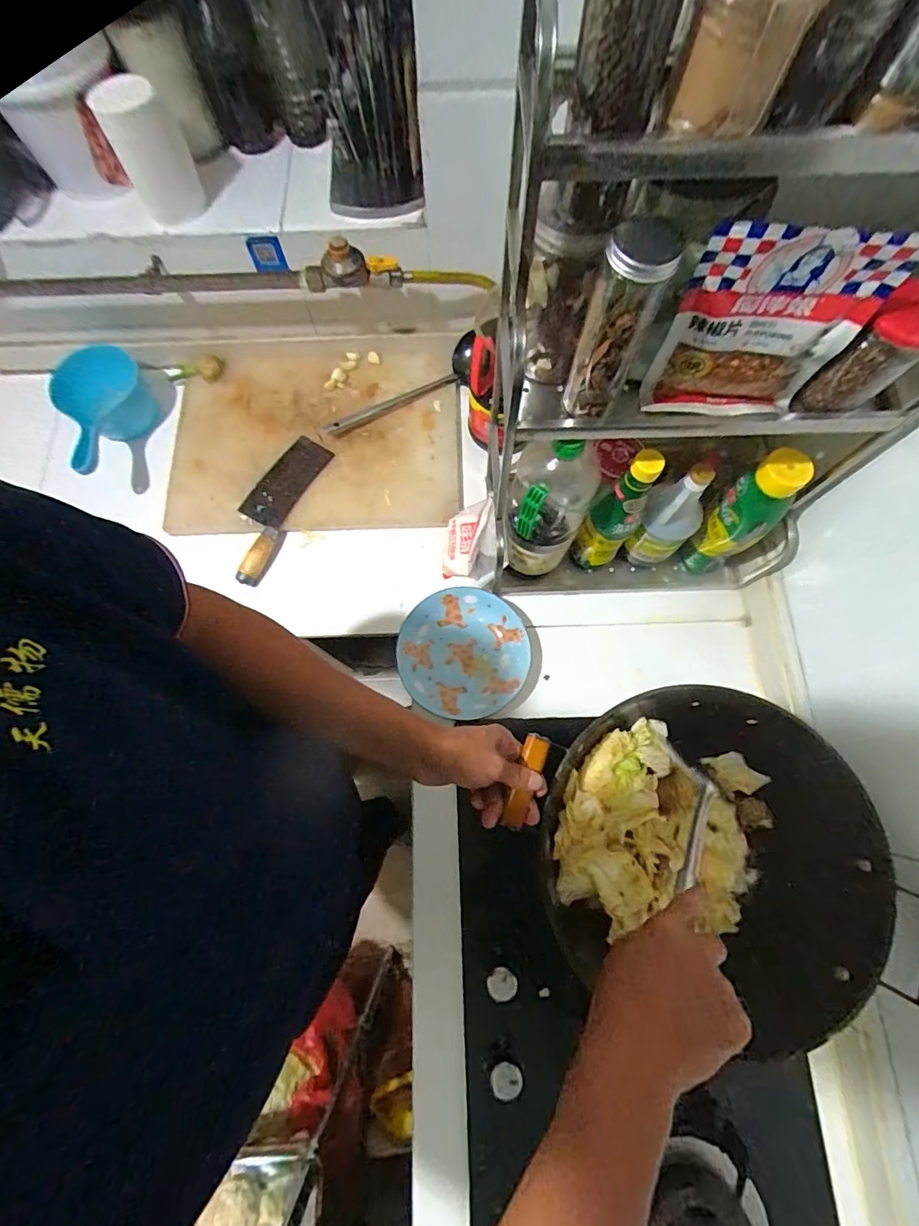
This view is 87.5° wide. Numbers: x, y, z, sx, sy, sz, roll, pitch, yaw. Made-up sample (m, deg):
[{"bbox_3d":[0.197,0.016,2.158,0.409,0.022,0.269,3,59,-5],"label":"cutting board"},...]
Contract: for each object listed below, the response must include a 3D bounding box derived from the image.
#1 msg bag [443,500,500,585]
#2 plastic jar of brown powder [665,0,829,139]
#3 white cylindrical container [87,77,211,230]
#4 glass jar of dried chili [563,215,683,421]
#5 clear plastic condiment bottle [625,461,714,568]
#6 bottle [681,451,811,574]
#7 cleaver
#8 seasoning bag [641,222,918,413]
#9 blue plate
[{"bbox_3d":[0.014,-0.112,0.721,0.082,0.132,0.115,1,74,1],"label":"msg bag"},{"bbox_3d":[0.157,-0.319,0.256,0.063,0.098,0.066,0,74,1],"label":"plastic jar of brown powder"},{"bbox_3d":[-0.420,-0.629,0.668,0.092,0.148,0.071,-28,76,-7],"label":"white cylindrical container"},{"bbox_3d":[0.133,-0.243,0.416,0.055,0.159,0.059,21,76,6],"label":"glass jar of dried chili"},{"bbox_3d":[0.294,-0.125,0.694,0.076,0.218,0.058,40,79,11],"label":"clear plastic condiment bottle"},{"bbox_3d":[0.389,-0.131,0.684,0.074,0.245,0.059,32,77,9],"label":"bottle"},{"bbox_3d":[-0.312,-0.175,0.808,0.091,0.036,0.265,25,76,8],"label":"cleaver"},{"bbox_3d":[0.260,-0.238,0.416,0.152,0.169,0.023,4,74,2],"label":"seasoning bag"},{"bbox_3d":[0.006,0.062,0.738,0.193,0.033,0.189,0,74,1],"label":"blue plate"}]

